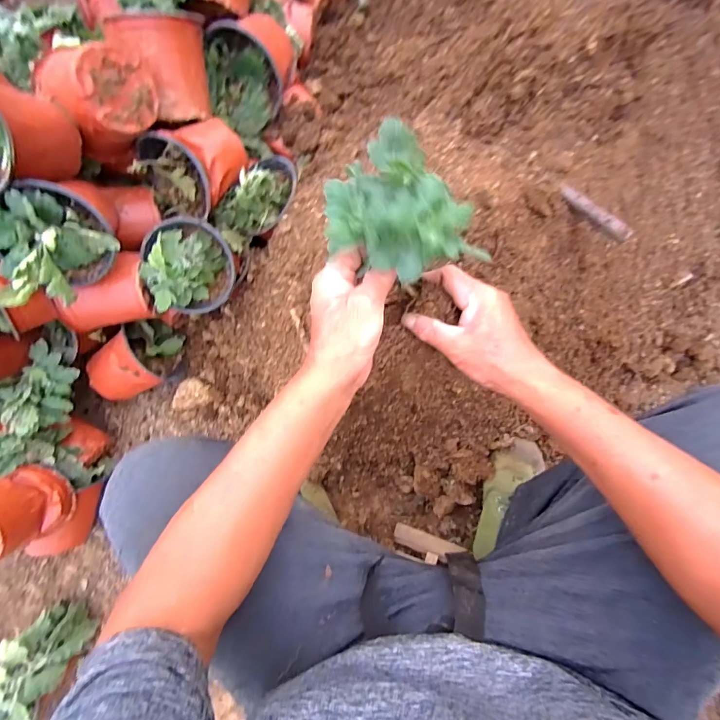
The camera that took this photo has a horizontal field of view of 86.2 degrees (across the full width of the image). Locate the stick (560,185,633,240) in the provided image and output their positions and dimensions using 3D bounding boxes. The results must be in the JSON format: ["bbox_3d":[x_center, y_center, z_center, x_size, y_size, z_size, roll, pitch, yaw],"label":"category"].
[{"bbox_3d":[0.286,-0.181,0.469,0.098,0.014,0.012,43,89,8],"label":"stick"}]

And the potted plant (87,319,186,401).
[{"bbox_3d":[-0.381,0.006,0.664,0.143,0.099,0.094,-43,82,0],"label":"potted plant"}]

